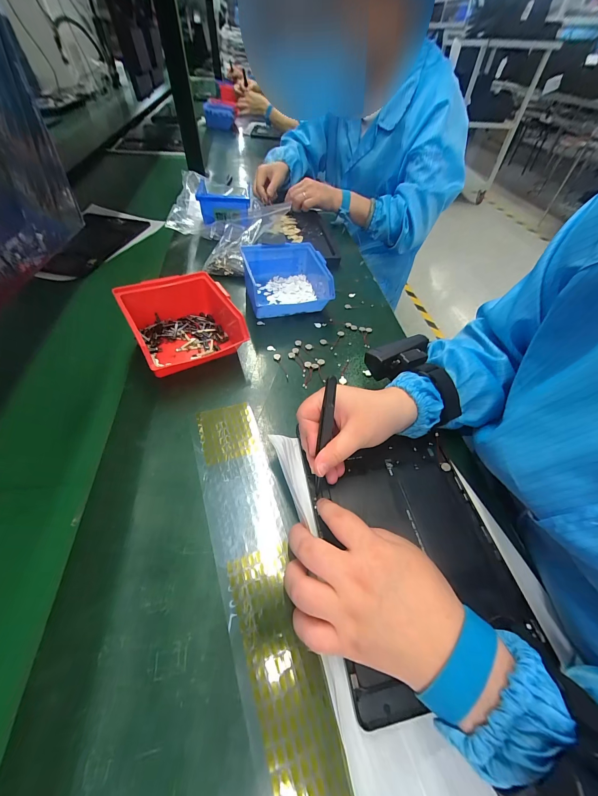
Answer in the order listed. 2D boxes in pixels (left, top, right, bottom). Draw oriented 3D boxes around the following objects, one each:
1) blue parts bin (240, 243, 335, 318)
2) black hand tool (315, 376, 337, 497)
[{"bbox_3d":[-0.021,-0.186,0.470,0.122,0.064,0.128,-9,53,-12],"label":"blue parts bin"},{"bbox_3d":[0.024,0.038,0.271,0.013,0.115,0.017,6,14,0],"label":"black hand tool"}]

